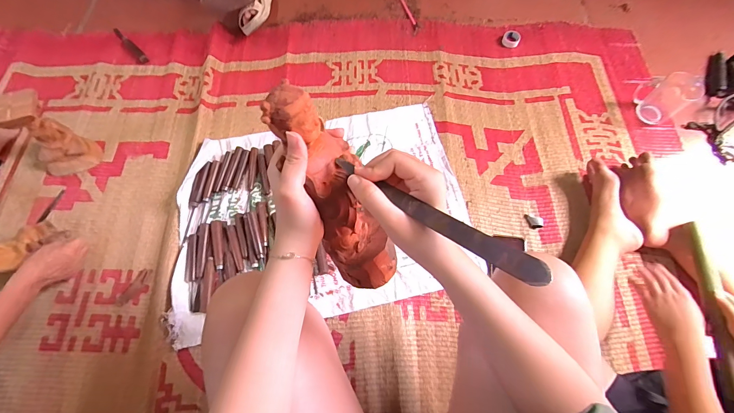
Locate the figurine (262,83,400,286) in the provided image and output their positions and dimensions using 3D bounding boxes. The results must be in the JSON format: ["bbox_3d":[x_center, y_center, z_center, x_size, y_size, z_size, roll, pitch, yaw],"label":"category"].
[{"bbox_3d":[-0.031,-0.004,0.349,0.069,0.258,0.050,-31,39,-10],"label":"figurine"}]

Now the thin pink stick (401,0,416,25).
[{"bbox_3d":[0.125,-0.614,1.007,0.011,0.005,0.145,-17,71,-6],"label":"thin pink stick"}]

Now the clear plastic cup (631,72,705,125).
[{"bbox_3d":[0.742,-0.275,0.809,0.096,0.095,0.098,0,70,0],"label":"clear plastic cup"}]

